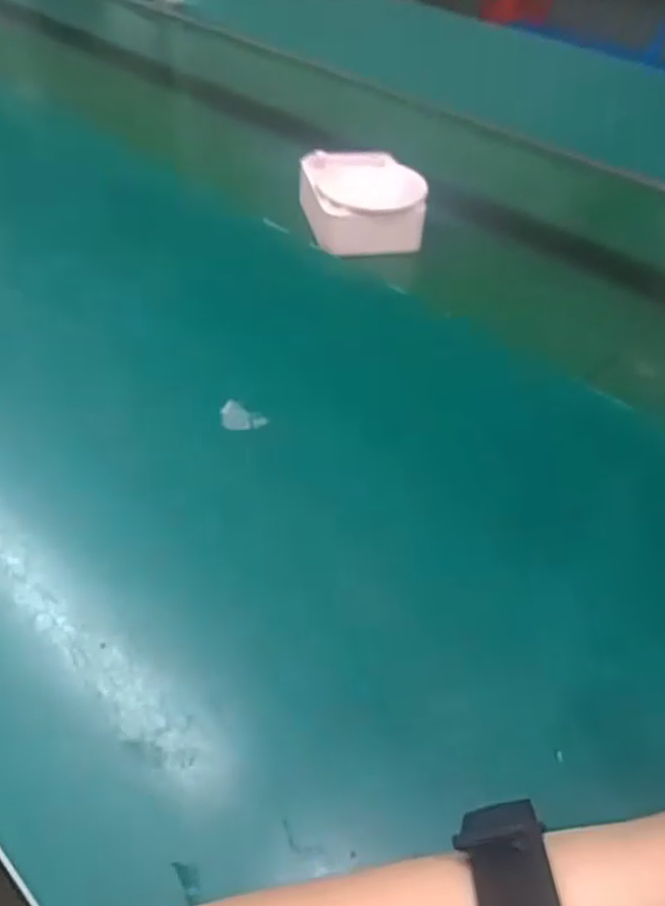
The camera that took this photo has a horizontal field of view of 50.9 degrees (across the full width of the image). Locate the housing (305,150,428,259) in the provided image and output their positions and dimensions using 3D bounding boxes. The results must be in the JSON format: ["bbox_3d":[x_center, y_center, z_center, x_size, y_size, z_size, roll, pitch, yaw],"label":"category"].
[{"bbox_3d":[0.027,-0.238,0.662,0.109,0.051,0.108,-2,45,-7],"label":"housing"}]

